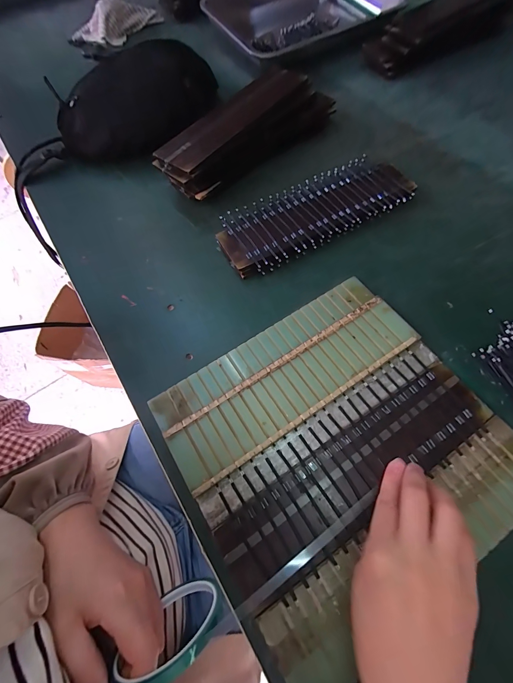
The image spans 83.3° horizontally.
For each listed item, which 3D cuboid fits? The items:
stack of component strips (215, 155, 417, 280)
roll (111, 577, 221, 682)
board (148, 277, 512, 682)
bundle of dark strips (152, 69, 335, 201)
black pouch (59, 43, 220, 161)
[{"bbox_3d":[0.075,-0.173,0.382,0.261,0.020,0.103,-29,67,-10],"label":"stack of component strips"},{"bbox_3d":[-0.066,0.224,0.226,0.079,0.092,0.008,-21,82,-11],"label":"roll"},{"bbox_3d":[0.074,0.088,0.264,0.263,0.009,0.254,-31,68,-11],"label":"board"},{"bbox_3d":[-0.010,-0.306,0.426,0.290,0.059,0.083,-42,70,-15],"label":"bundle of dark strips"},{"bbox_3d":[-0.182,-0.376,0.457,0.268,0.107,0.089,-28,67,-9],"label":"black pouch"}]

